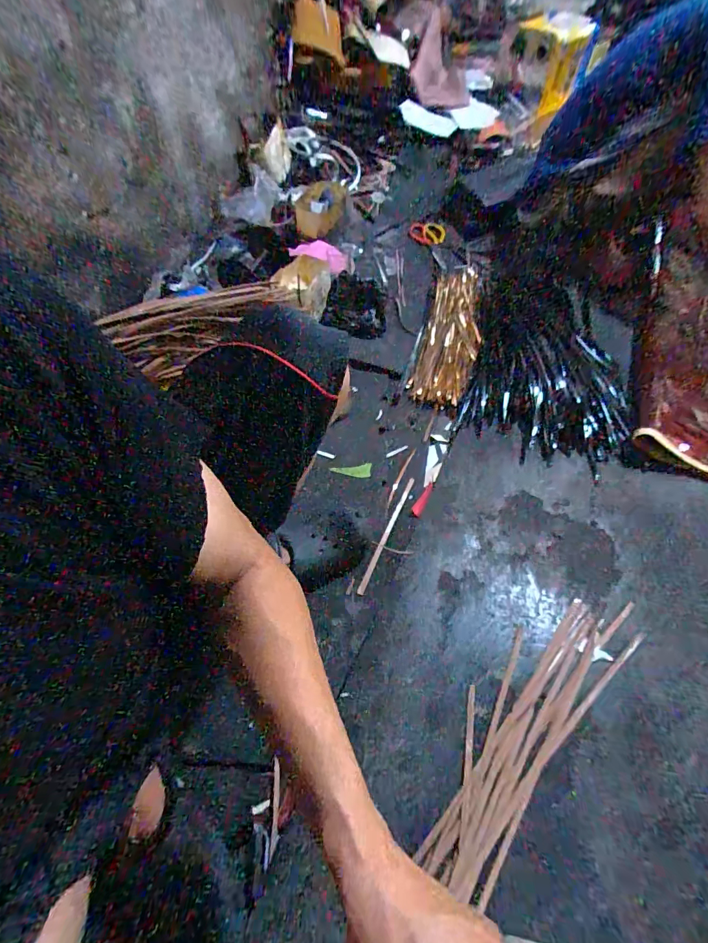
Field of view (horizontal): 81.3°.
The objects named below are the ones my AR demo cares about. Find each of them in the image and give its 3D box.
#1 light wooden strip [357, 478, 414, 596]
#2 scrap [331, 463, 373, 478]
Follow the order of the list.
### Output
[{"bbox_3d":[0.057,0.100,0.690,0.009,0.004,0.231,19,61,17],"label":"light wooden strip"},{"bbox_3d":[-0.005,0.002,0.755,0.074,0.010,0.028,-8,57,1],"label":"scrap"}]

